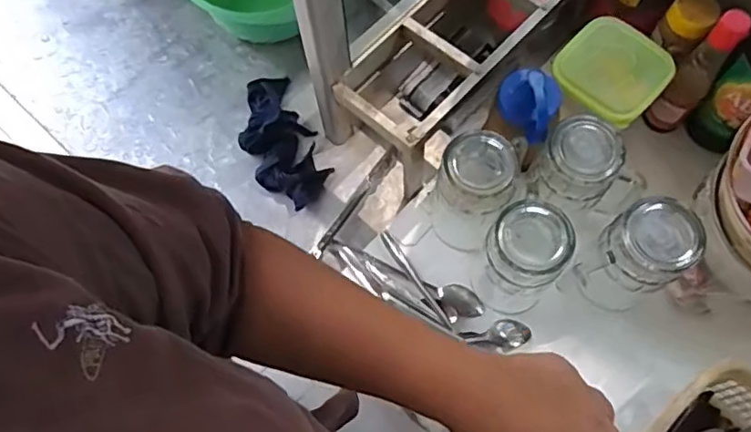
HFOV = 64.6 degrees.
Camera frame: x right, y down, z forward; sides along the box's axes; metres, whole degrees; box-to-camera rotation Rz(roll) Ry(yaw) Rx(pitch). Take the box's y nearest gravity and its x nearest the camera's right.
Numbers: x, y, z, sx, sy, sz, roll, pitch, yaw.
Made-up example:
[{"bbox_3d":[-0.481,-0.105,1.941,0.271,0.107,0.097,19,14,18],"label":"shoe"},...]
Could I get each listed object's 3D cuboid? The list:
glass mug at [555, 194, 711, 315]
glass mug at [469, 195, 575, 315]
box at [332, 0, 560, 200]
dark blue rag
[{"bbox_3d":[0.234,0.040,0.540,0.085,0.129,0.064,-27,69,-9],"label":"glass mug"},{"bbox_3d":[0.132,0.037,0.547,0.068,0.130,0.076,23,70,11],"label":"glass mug"},{"bbox_3d":[0.097,-0.182,0.646,0.120,0.124,0.311,42,74,17],"label":"box"},{"bbox_3d":[-0.109,-0.087,0.665,0.078,0.033,0.171,-26,69,-9],"label":"dark blue rag"}]

